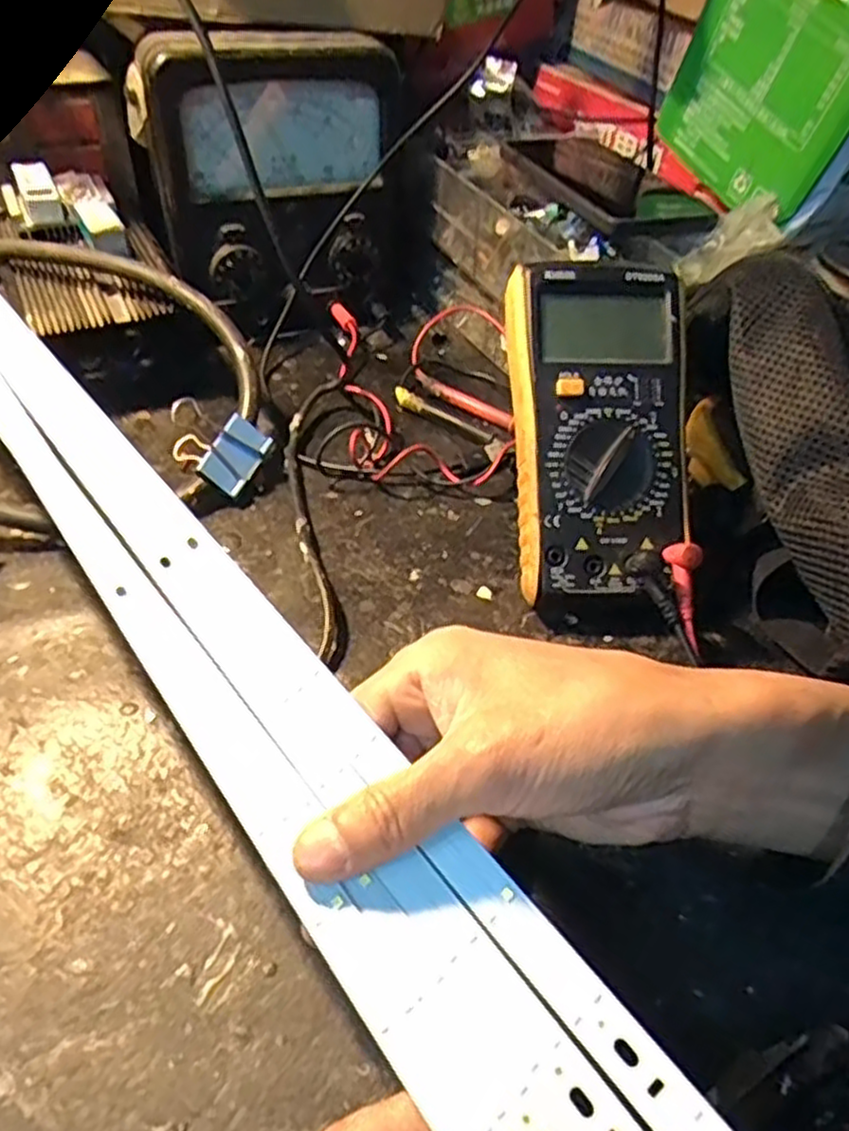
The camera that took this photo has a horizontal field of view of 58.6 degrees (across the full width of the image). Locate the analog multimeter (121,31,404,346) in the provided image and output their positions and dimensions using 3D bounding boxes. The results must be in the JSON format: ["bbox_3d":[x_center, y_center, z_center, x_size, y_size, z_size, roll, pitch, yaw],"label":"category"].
[{"bbox_3d":[-0.098,-0.249,0.510,0.156,0.171,0.073,-18,49,-22],"label":"analog multimeter"}]

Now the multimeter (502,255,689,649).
[{"bbox_3d":[0.084,-0.058,0.362,0.084,0.033,0.179,1,86,-4],"label":"multimeter"}]

